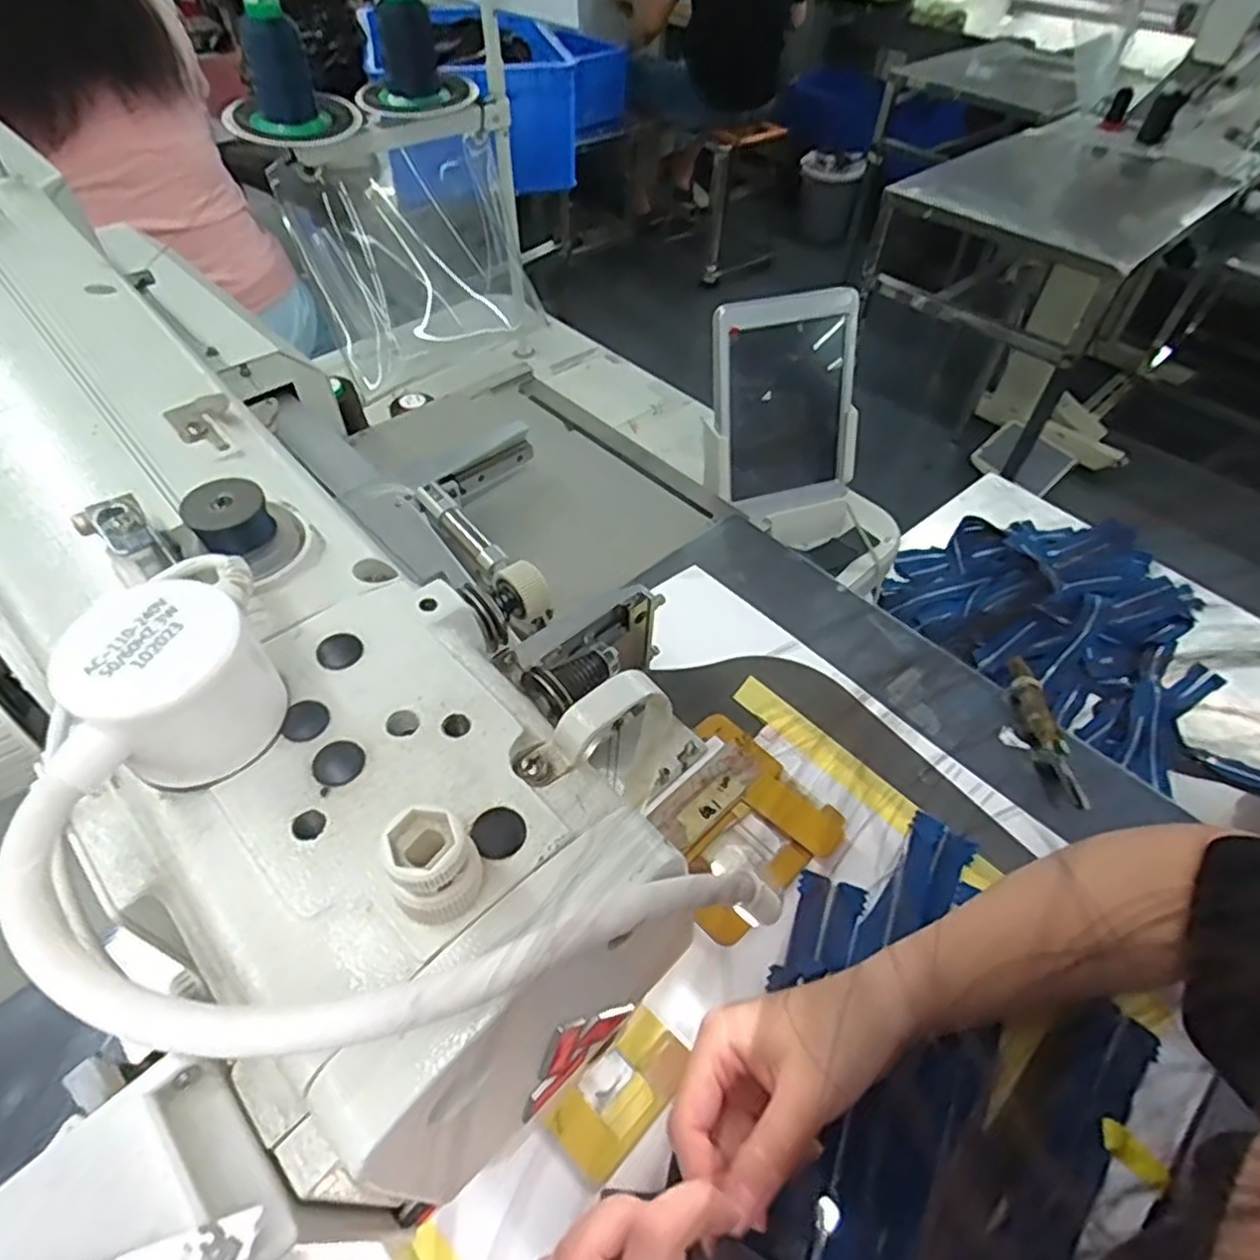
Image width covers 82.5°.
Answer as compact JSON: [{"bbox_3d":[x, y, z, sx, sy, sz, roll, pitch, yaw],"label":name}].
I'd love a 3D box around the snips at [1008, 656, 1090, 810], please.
[{"bbox_3d":[0.290,0.068,0.503,0.022,0.016,0.120,2,50,-1],"label":"snips"}]

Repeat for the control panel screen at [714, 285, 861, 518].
[{"bbox_3d":[0.160,-0.223,0.717,0.149,0.208,0.027,-14,34,-12],"label":"control panel screen"}]

